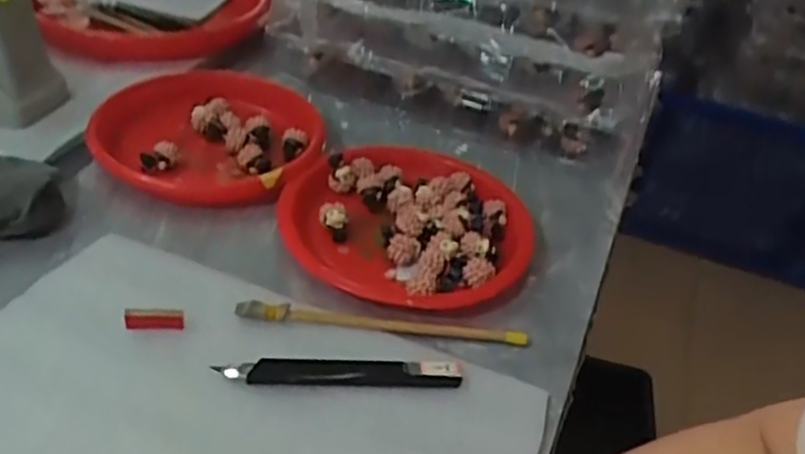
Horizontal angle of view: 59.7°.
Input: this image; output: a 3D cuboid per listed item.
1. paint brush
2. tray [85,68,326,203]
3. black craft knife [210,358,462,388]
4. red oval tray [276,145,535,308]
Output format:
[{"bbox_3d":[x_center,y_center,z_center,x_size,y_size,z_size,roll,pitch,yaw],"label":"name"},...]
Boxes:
[{"bbox_3d":[-0.010,0.060,0.438,0.182,0.015,0.011,5,38,-4],"label":"paint brush"},{"bbox_3d":[-0.151,-0.079,0.566,0.166,0.029,0.149,4,38,-4],"label":"tray"},{"bbox_3d":[-0.033,0.082,0.400,0.135,0.007,0.017,2,38,-8],"label":"black craft knife"},{"bbox_3d":[0.004,-0.008,0.511,0.175,0.023,0.169,15,38,9],"label":"red oval tray"}]

